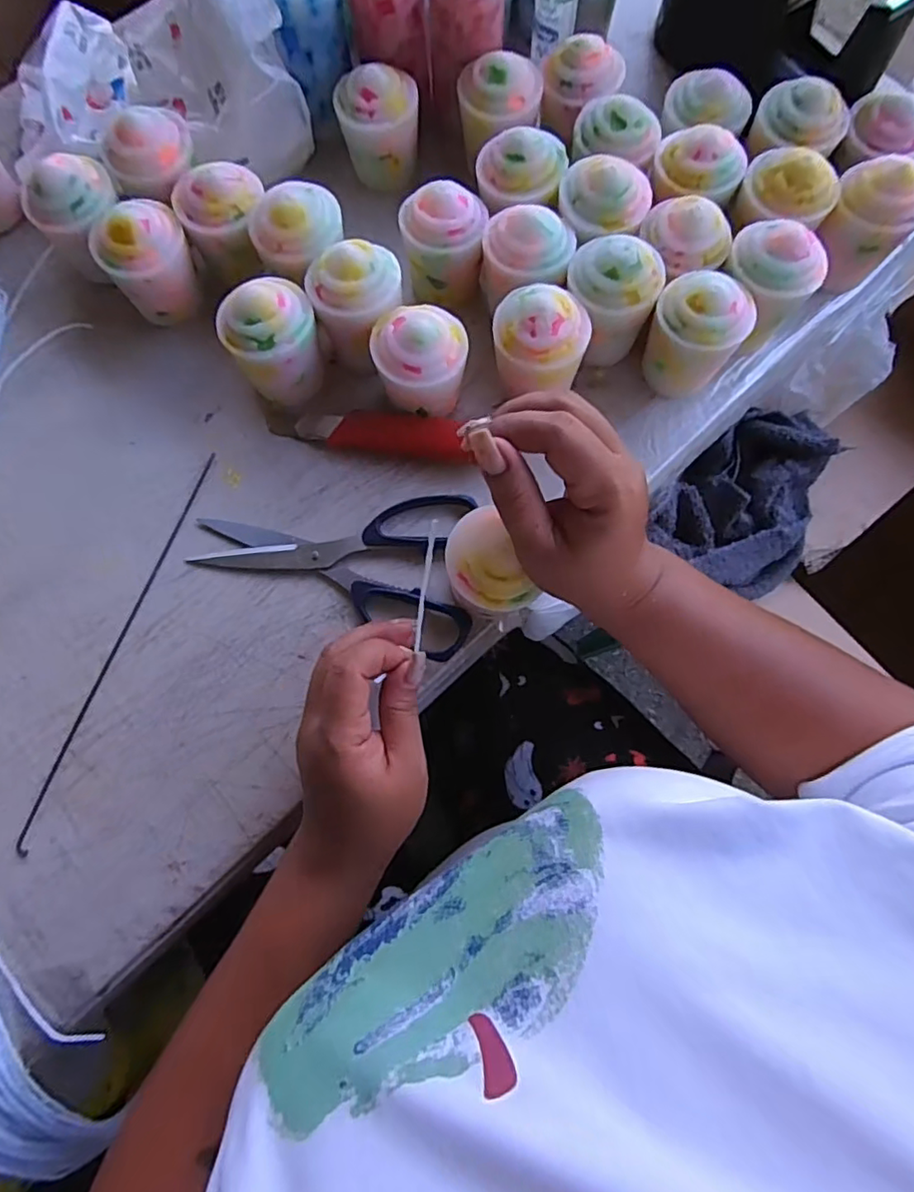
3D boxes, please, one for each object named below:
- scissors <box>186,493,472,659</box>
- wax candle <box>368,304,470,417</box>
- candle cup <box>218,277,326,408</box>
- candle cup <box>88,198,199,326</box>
[{"bbox_3d":[-0.076,-0.019,0.368,0.169,0.013,0.104,4,76,0],"label":"scissors"},{"bbox_3d":[-0.022,-0.143,0.371,0.055,0.066,0.057,-12,77,-3],"label":"wax candle"},{"bbox_3d":[-0.112,-0.155,0.373,0.054,0.072,0.049,-24,78,-6],"label":"candle cup"},{"bbox_3d":[-0.203,-0.222,0.393,0.054,0.070,0.057,0,76,-1],"label":"candle cup"}]

